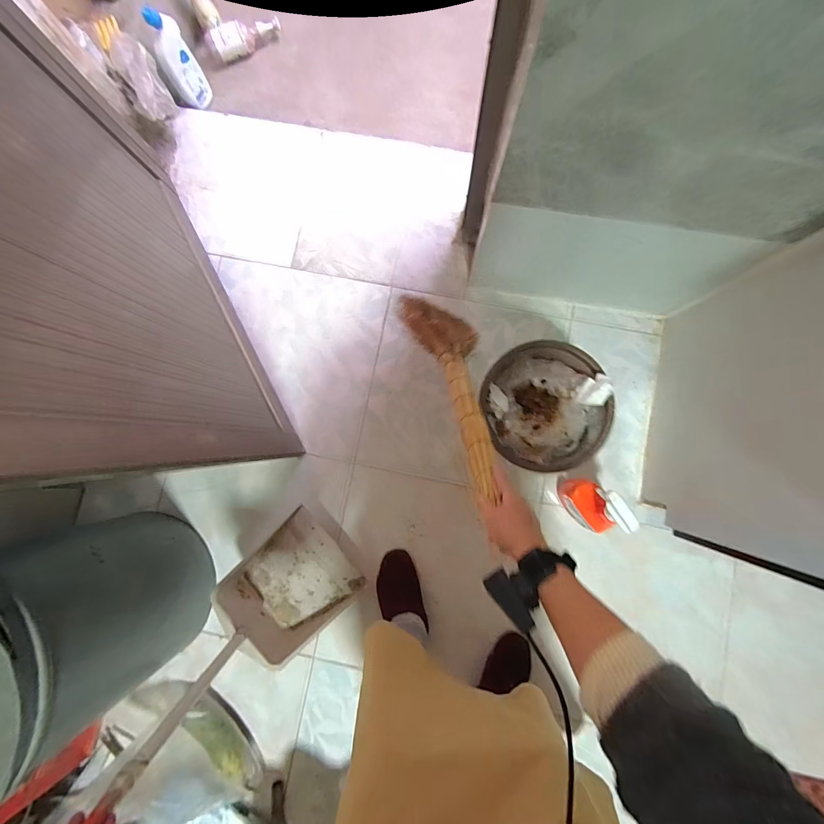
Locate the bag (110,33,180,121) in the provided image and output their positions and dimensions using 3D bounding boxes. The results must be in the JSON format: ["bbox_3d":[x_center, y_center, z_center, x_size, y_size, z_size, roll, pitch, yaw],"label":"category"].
[{"bbox_3d":[-0.673,-0.825,0.958,0.089,0.133,0.103,-24,85,-1],"label":"bag"}]

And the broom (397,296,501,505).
[{"bbox_3d":[0.095,-0.063,0.731,0.160,0.100,0.512,-12,47,1],"label":"broom"}]

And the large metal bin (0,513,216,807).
[{"bbox_3d":[-0.703,0.434,0.740,0.373,0.483,0.378,-9,85,0],"label":"large metal bin"}]

